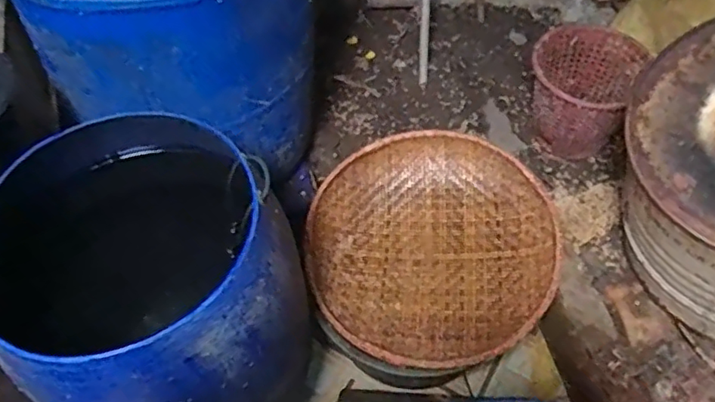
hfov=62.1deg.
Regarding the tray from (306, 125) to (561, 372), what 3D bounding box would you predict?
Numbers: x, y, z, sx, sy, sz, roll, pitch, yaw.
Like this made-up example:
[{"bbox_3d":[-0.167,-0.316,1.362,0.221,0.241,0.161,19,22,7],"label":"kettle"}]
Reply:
[{"bbox_3d":[0.159,0.098,1.323,0.525,0.134,0.529,0,56,0],"label":"tray"}]

